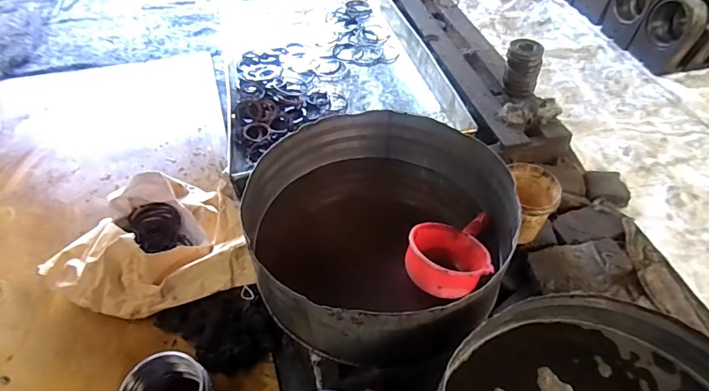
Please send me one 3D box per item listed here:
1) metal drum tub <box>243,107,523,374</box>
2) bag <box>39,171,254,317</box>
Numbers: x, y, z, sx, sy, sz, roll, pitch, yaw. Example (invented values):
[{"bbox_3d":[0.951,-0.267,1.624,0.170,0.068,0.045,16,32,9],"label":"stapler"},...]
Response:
[{"bbox_3d":[0.051,0.101,1.061,0.535,0.391,0.581,1,51,-1],"label":"metal drum tub"},{"bbox_3d":[-0.541,0.114,1.182,0.514,0.182,0.381,-5,51,-5],"label":"bag"}]

